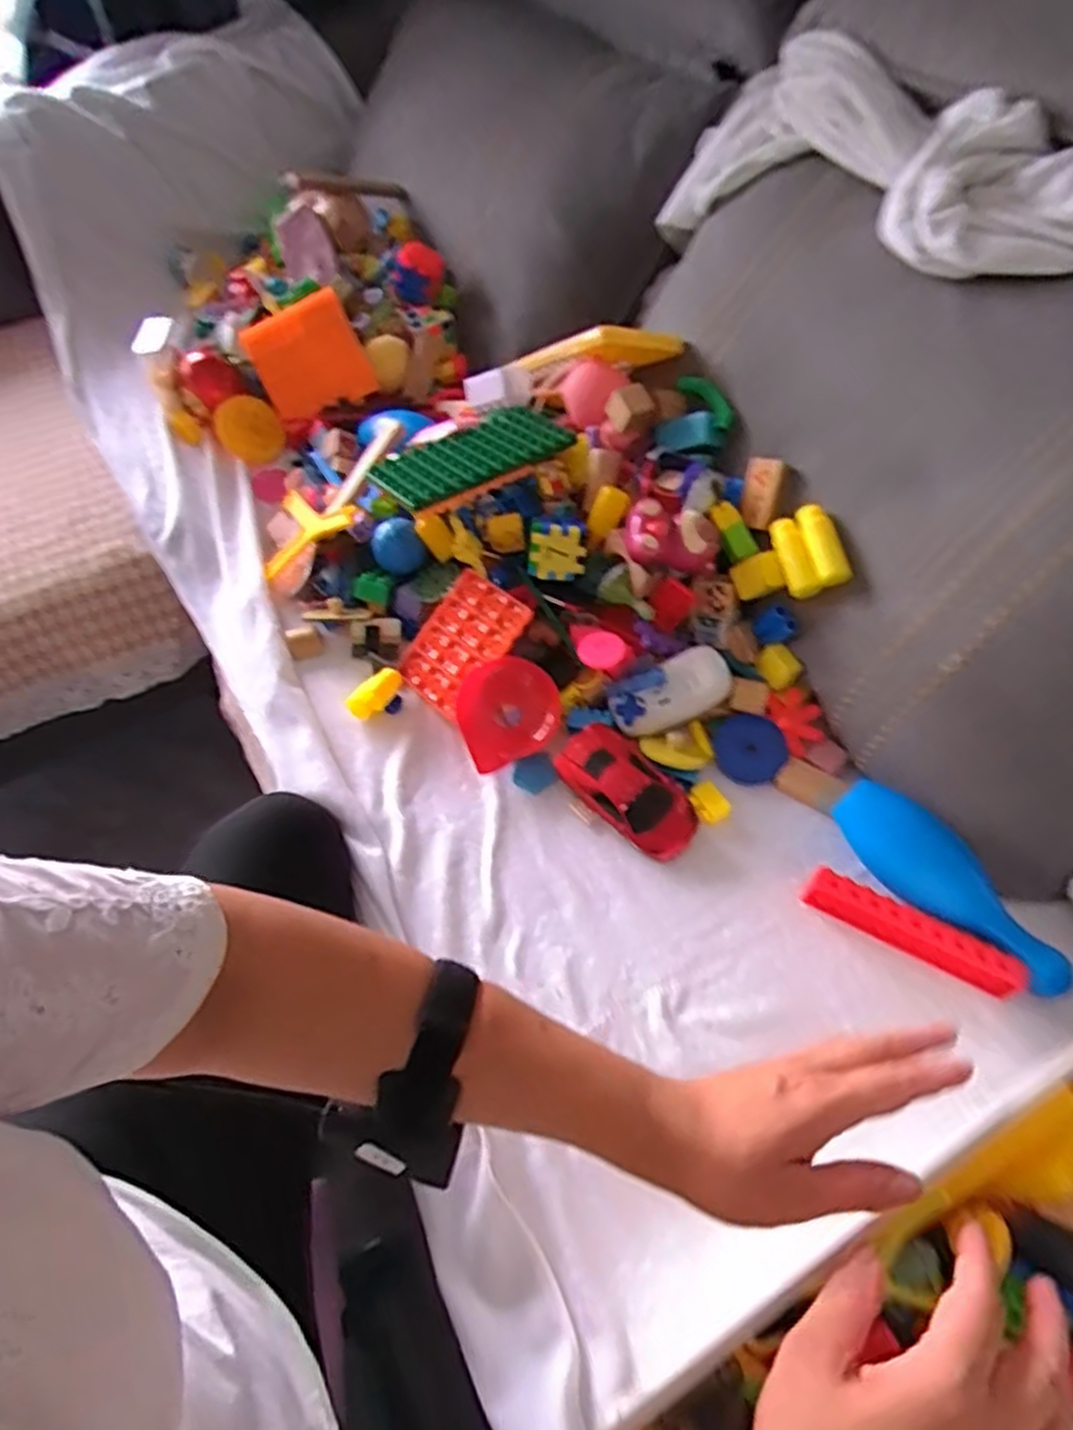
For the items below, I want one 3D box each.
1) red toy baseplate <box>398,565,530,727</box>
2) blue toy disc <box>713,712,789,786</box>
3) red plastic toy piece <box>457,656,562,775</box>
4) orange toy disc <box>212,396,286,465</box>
[{"bbox_3d":[-0.071,-0.068,0.738,0.092,0.006,0.123,38,93,28],"label":"red toy baseplate"},{"bbox_3d":[0.191,0.031,0.693,0.060,0.009,0.062,-3,79,14],"label":"blue toy disc"},{"bbox_3d":[-0.025,-0.002,0.700,0.089,0.029,0.091,-24,78,4],"label":"red plastic toy piece"},{"bbox_3d":[-0.353,-0.352,0.949,0.090,0.015,0.072,40,104,-2],"label":"orange toy disc"}]

